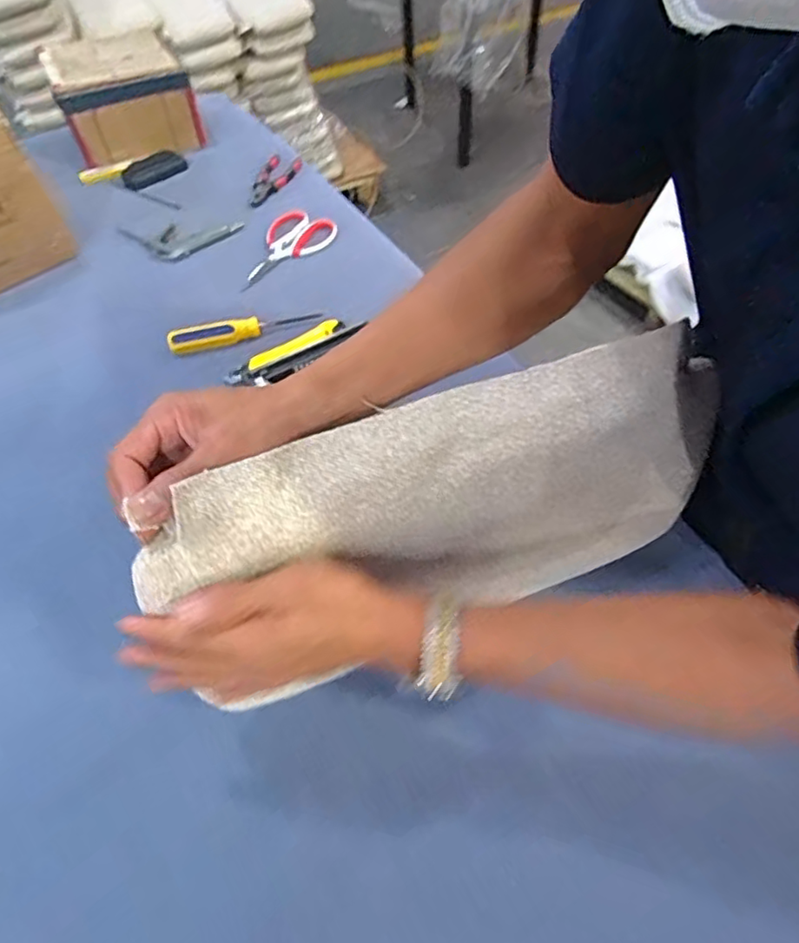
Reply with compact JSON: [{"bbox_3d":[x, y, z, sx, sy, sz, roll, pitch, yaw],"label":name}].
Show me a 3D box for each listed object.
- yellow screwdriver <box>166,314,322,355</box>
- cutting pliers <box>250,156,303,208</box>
[{"bbox_3d":[-0.199,-0.183,0.762,0.188,0.020,0.036,-16,55,-9],"label":"yellow screwdriver"},{"bbox_3d":[-0.212,-0.487,0.995,0.061,0.009,0.148,9,55,9],"label":"cutting pliers"}]

